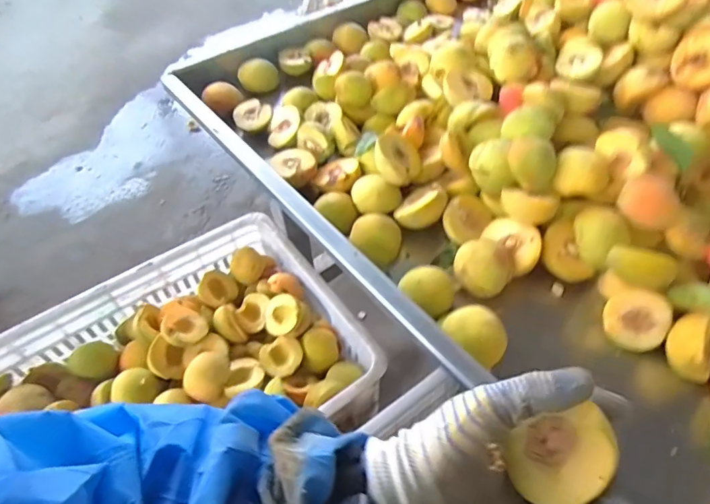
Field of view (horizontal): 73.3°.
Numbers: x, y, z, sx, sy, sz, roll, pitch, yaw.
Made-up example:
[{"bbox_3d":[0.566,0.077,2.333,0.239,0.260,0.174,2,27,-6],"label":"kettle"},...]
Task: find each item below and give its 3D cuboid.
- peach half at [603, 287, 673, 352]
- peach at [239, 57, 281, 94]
[{"bbox_3d":[0.271,0.064,0.463,0.053,0.057,0.029,28,16,20],"label":"peach half"},{"bbox_3d":[-0.157,-0.288,0.772,0.065,0.042,0.047,-7,50,-5],"label":"peach"}]

